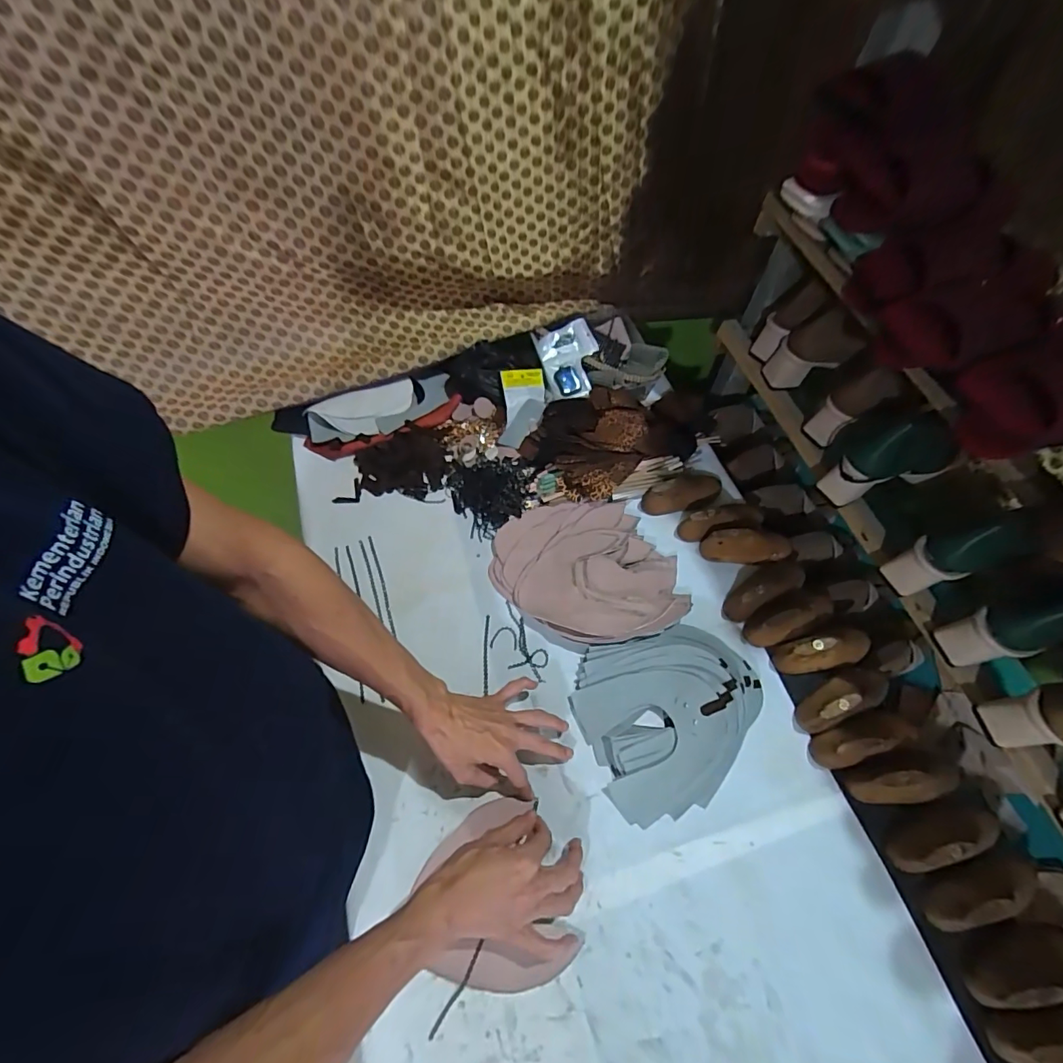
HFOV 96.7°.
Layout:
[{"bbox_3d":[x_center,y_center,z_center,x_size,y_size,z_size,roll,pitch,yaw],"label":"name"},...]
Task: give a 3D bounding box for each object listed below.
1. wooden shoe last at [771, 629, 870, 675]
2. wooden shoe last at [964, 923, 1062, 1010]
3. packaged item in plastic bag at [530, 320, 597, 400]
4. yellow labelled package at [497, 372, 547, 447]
[{"bbox_3d":[0.404,0.155,0.629,0.143,0.053,0.047,-11,61,-8],"label":"wooden shoe last"},{"bbox_3d":[0.511,0.437,0.477,0.141,0.045,0.050,-5,60,-4],"label":"wooden shoe last"},{"bbox_3d":[0.068,-0.305,0.851,0.107,0.022,0.148,-13,78,-1],"label":"packaged item in plastic bag"},{"bbox_3d":[-0.014,-0.209,0.801,0.079,0.012,0.132,0,87,-23],"label":"yellow labelled package"}]

